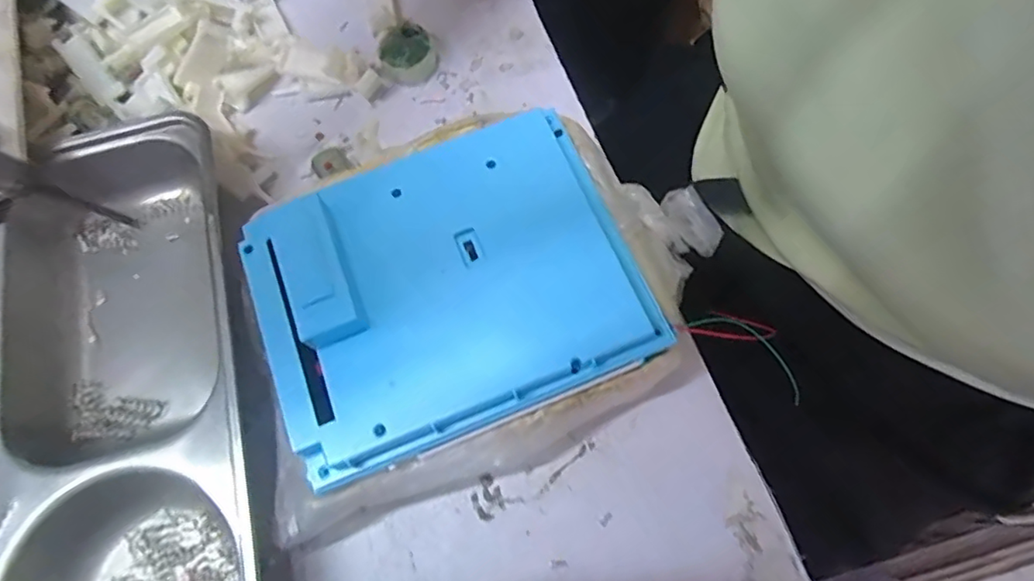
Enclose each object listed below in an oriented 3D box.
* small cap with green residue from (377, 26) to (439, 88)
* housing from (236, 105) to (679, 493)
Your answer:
[{"bbox_3d":[-0.064,-0.141,0.350,0.032,0.018,0.028,-37,74,-12],"label":"small cap with green residue"},{"bbox_3d":[-0.032,-0.006,0.251,0.156,0.021,0.126,-22,71,-7],"label":"housing"}]

